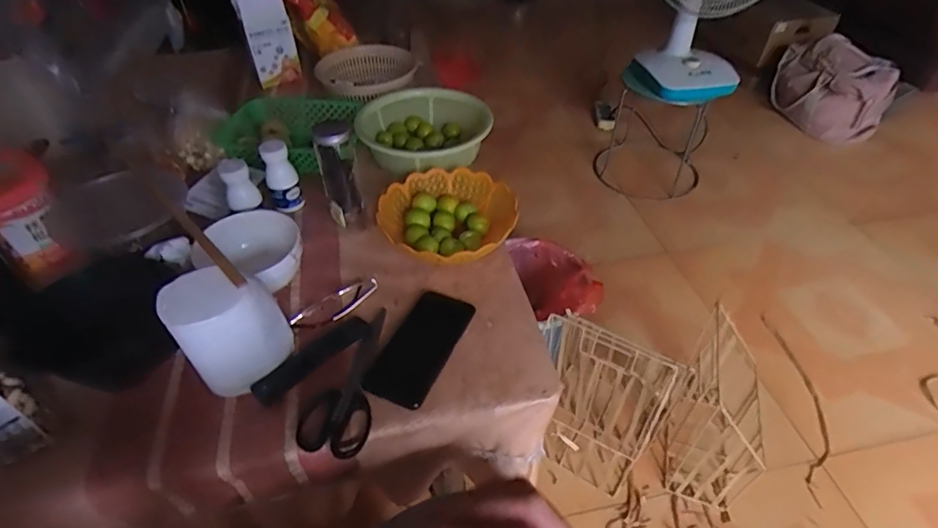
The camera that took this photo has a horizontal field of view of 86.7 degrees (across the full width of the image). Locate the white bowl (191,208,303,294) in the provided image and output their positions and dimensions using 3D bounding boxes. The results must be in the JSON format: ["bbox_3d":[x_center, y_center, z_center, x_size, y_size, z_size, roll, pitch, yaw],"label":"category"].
[{"bbox_3d":[-0.290,-0.016,0.693,0.139,0.076,0.139,0,45,0],"label":"white bowl"}]

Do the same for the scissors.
[{"bbox_3d":[-0.144,0.128,0.581,0.074,0.008,0.190,0,45,1],"label":"scissors"}]

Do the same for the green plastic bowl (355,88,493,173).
[{"bbox_3d":[-0.081,-0.246,0.908,0.219,0.061,0.231,0,45,0],"label":"green plastic bowl"}]

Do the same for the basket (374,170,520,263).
[{"bbox_3d":[-0.030,-0.066,0.747,0.191,0.054,0.199,-19,48,-17],"label":"basket"}]

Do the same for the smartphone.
[{"bbox_3d":[-0.059,0.099,0.609,0.079,0.008,0.157,18,48,17],"label":"smartphone"}]

